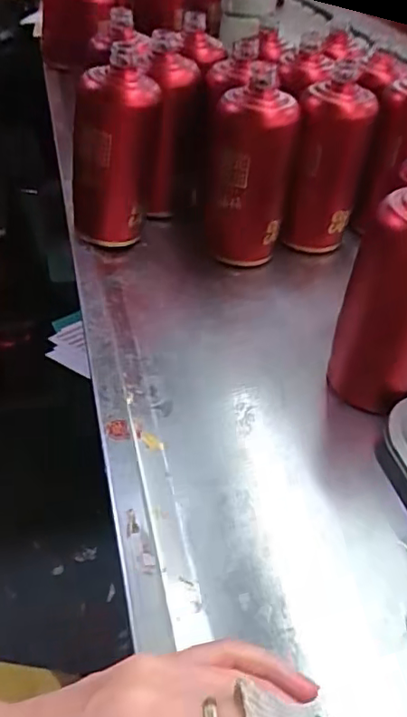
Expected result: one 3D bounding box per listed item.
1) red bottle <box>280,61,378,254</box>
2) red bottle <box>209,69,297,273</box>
[{"bbox_3d":[0.132,-0.204,0.597,0.077,0.171,0.066,14,43,12],"label":"red bottle"},{"bbox_3d":[0.047,-0.188,0.576,0.084,0.179,0.083,4,42,1],"label":"red bottle"}]

